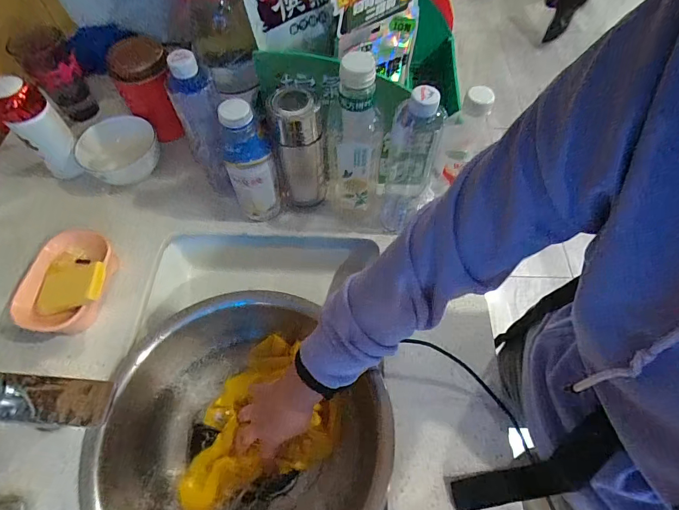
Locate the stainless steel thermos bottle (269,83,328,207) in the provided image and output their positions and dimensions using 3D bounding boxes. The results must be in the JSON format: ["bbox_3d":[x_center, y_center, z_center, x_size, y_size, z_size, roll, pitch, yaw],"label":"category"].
[{"bbox_3d":[-0.056,-0.144,0.552,0.067,0.189,0.059,-6,60,-3],"label":"stainless steel thermos bottle"}]

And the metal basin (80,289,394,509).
[{"bbox_3d":[-0.115,0.219,0.510,0.333,0.099,0.319,0,60,0],"label":"metal basin"}]

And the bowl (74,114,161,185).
[{"bbox_3d":[-0.350,-0.157,0.630,0.120,0.070,0.122,0,60,0],"label":"bowl"}]

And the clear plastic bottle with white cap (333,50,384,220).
[{"bbox_3d":[0.024,-0.151,0.524,0.073,0.243,0.073,1,60,1],"label":"clear plastic bottle with white cap"}]

